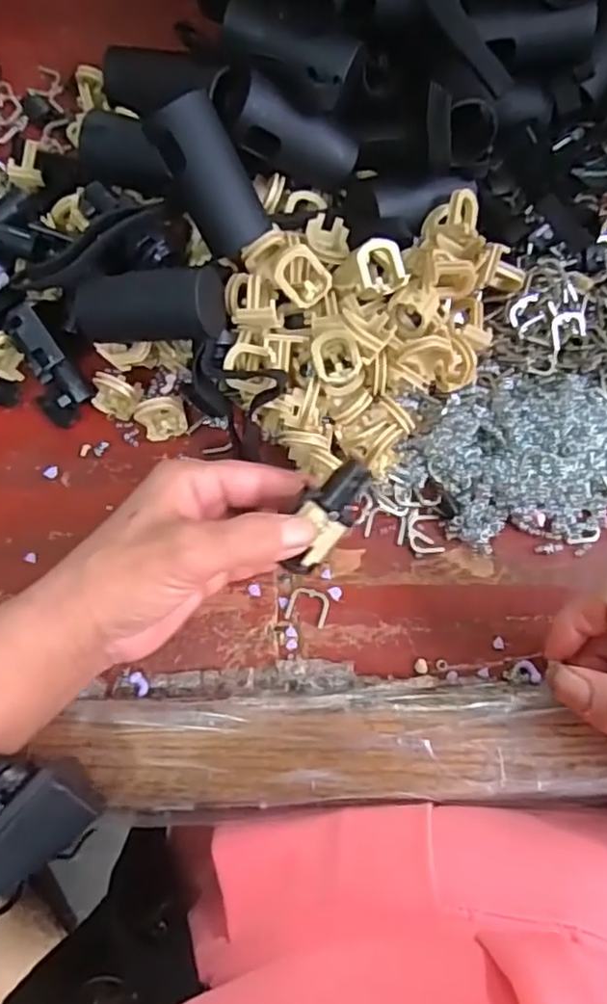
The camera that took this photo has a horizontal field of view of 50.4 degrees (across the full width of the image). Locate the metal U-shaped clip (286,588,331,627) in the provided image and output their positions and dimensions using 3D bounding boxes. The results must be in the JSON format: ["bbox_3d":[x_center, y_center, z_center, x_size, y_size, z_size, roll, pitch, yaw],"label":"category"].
[{"bbox_3d":[0.002,0.049,0.304,0.019,0.004,0.016,15,78,6],"label":"metal U-shaped clip"}]

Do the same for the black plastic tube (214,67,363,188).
[{"bbox_3d":[-0.009,-0.172,0.300,0.071,0.029,0.029,23,83,-19],"label":"black plastic tube"}]

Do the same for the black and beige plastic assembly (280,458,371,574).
[{"bbox_3d":[0.010,0.006,0.263,0.020,0.015,0.051,28,81,6],"label":"black and beige plastic assembly"}]

